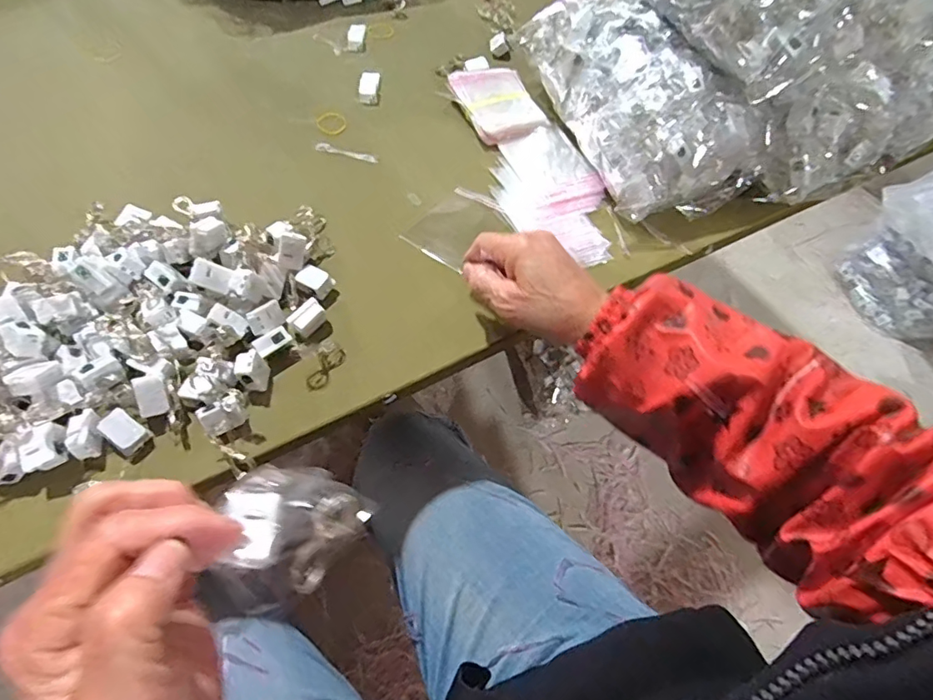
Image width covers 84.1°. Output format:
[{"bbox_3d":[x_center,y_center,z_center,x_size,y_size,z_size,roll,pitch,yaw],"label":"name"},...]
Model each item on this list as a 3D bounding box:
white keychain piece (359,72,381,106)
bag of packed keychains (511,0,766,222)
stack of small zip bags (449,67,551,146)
[{"bbox_3d":[-0.109,-0.294,0.578,0.023,0.005,0.056,1,56,-2],"label":"white keychain piece"},{"bbox_3d":[0.162,-0.259,0.506,0.135,0.106,0.271,-14,58,-12],"label":"bag of packed keychains"},{"bbox_3d":[0.032,-0.270,0.564,0.077,0.024,0.108,-17,58,-14],"label":"stack of small zip bags"}]

